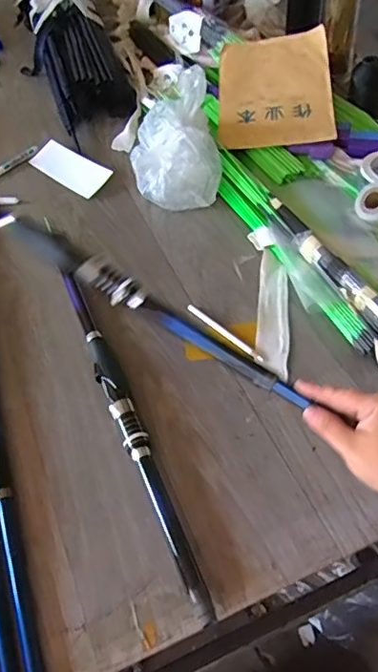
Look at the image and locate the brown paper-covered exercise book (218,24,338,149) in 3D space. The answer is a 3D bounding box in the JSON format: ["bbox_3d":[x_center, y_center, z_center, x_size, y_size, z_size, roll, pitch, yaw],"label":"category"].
[{"bbox_3d":[0.143,-0.407,0.898,0.184,0.027,0.240,-2,67,12],"label":"brown paper-covered exercise book"}]

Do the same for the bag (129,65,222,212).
[{"bbox_3d":[-0.027,-0.309,0.858,0.137,0.118,0.191,-9,53,-1],"label":"bag"}]

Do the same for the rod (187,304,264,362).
[{"bbox_3d":[0.045,-0.004,0.682,0.011,0.010,0.128,-39,59,-21],"label":"rod"}]

